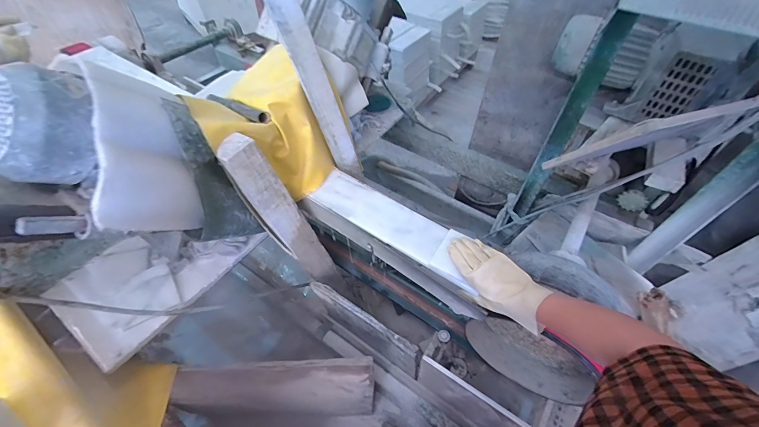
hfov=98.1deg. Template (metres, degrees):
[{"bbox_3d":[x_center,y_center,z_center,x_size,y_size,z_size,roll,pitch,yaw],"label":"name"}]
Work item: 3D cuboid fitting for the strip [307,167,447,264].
[{"bbox_3d":[-0.005,-0.003,0.719,0.303,0.013,0.107,28,55,21],"label":"strip"}]

